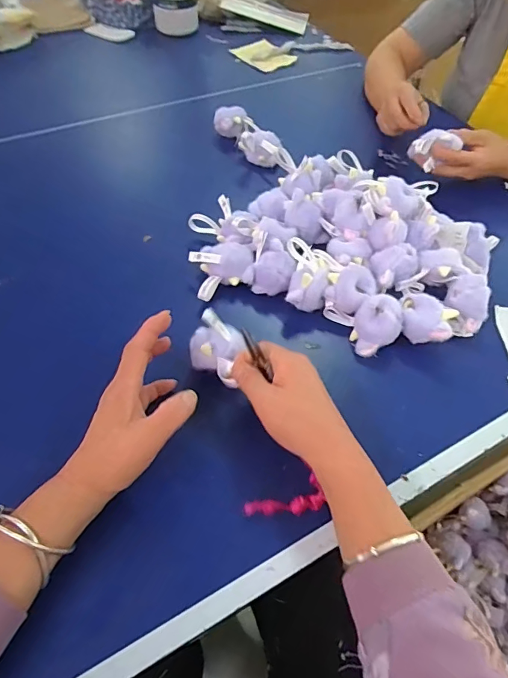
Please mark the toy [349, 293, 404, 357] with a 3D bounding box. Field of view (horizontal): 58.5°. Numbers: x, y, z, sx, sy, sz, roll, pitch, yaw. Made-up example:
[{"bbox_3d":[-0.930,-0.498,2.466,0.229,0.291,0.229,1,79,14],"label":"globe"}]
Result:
[{"bbox_3d":[0.135,-0.014,0.500,0.050,0.046,0.060,24,56,15],"label":"toy"}]

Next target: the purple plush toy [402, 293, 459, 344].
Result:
[{"bbox_3d":[0.189,-0.017,0.507,0.061,0.045,0.049,28,57,18],"label":"purple plush toy"}]

